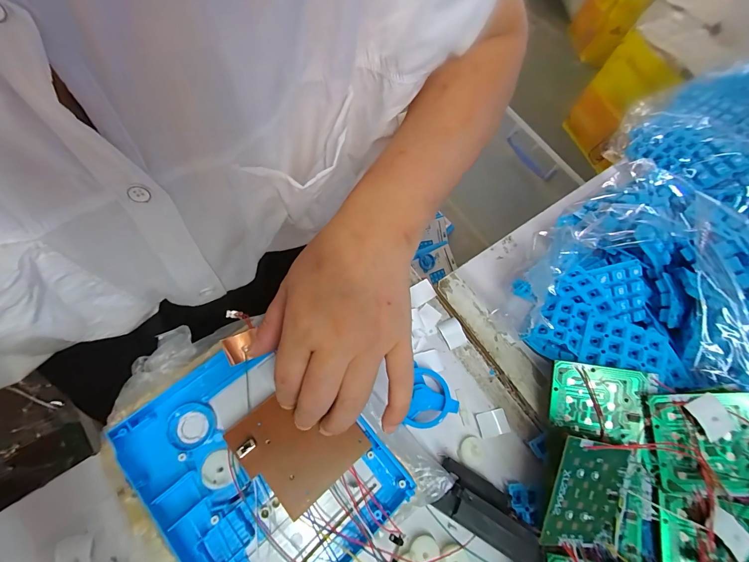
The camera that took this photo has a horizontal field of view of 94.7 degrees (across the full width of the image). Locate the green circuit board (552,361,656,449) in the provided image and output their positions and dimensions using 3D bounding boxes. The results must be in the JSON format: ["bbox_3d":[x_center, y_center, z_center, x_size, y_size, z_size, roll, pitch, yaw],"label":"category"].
[{"bbox_3d":[0.178,0.096,0.274,0.068,0.004,0.057,6,87,13],"label":"green circuit board"}]

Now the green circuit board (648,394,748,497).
[{"bbox_3d":[0.245,0.118,0.249,0.074,0.008,0.071,-7,85,16],"label":"green circuit board"}]

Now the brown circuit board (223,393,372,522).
[{"bbox_3d":[-0.053,0.111,0.239,0.070,0.004,0.072,-39,78,-21],"label":"brown circuit board"}]

